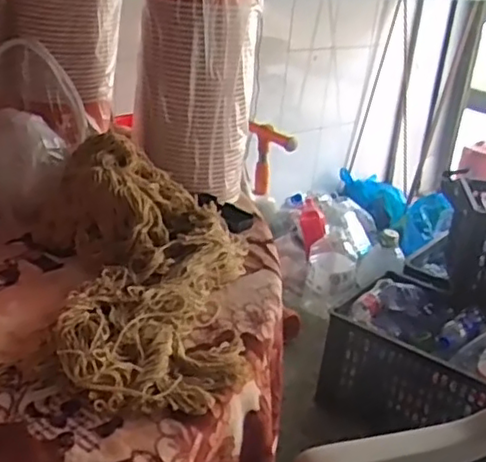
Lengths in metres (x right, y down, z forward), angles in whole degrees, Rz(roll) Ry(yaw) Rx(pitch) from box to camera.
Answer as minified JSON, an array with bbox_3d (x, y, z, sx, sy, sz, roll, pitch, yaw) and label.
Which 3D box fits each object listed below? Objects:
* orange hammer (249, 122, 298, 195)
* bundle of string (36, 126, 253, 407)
[{"bbox_3d":[0.071,-0.186,1.821,0.045,0.204,0.210,-6,27,-24],"label":"orange hammer"},{"bbox_3d":[-0.103,0.029,0.739,0.243,0.105,0.403,0,26,-13],"label":"bundle of string"}]

